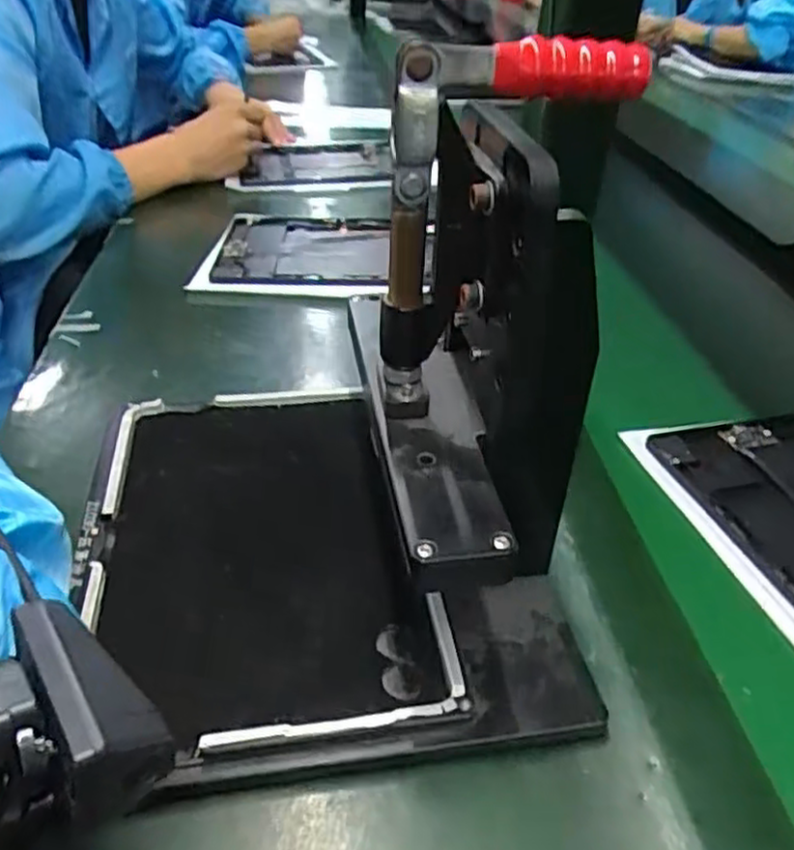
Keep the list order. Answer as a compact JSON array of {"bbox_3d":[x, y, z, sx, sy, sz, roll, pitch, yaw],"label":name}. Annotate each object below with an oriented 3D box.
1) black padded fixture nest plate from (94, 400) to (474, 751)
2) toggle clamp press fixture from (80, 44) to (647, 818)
[{"bbox_3d":[-0.077,0.058,0.393,0.155,0.020,0.247,-5,37,-13],"label":"black padded fixture nest plate"},{"bbox_3d":[-0.035,-0.029,0.327,0.242,0.241,0.279,-9,38,-19],"label":"toggle clamp press fixture"}]

